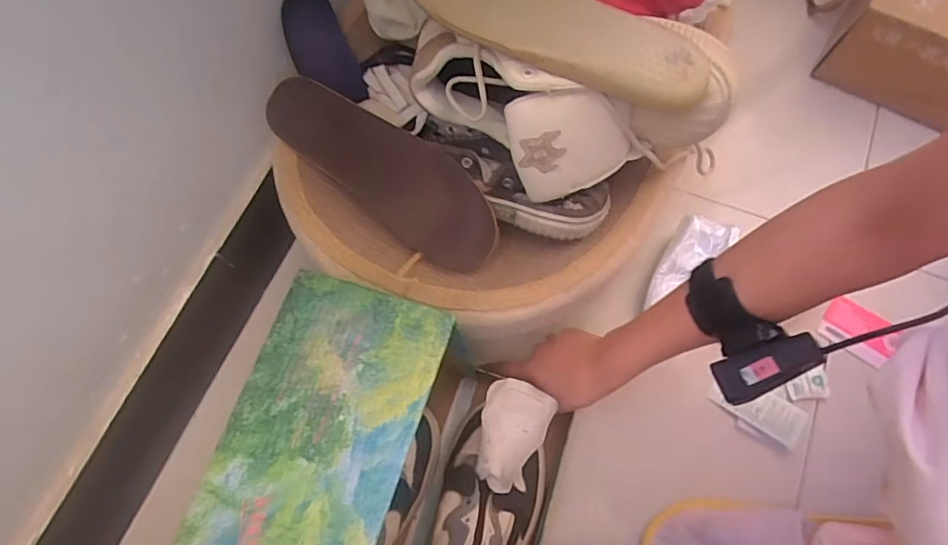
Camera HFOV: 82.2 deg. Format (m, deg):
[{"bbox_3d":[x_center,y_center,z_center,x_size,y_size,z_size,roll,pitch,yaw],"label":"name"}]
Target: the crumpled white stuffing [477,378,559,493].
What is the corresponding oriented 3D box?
[{"bbox_3d":[0.031,0.141,0.466,0.047,0.040,0.097,2,105,-28],"label":"crumpled white stuffing"}]

